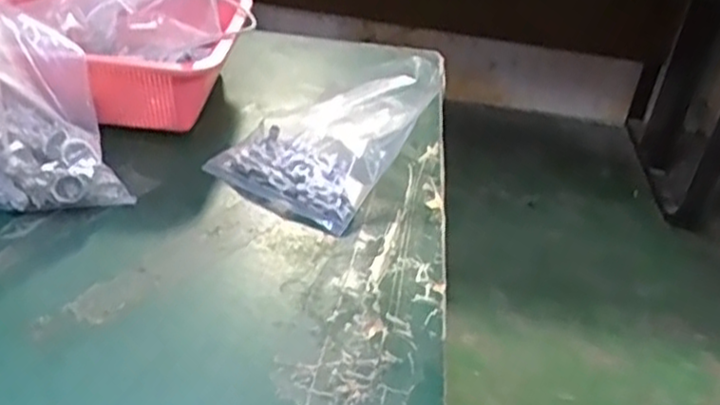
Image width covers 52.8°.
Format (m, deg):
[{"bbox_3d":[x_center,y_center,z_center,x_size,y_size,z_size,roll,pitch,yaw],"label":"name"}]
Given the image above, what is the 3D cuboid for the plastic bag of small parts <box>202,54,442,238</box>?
[{"bbox_3d":[-0.029,-0.067,0.625,0.136,0.083,0.169,22,35,22],"label":"plastic bag of small parts"}]

